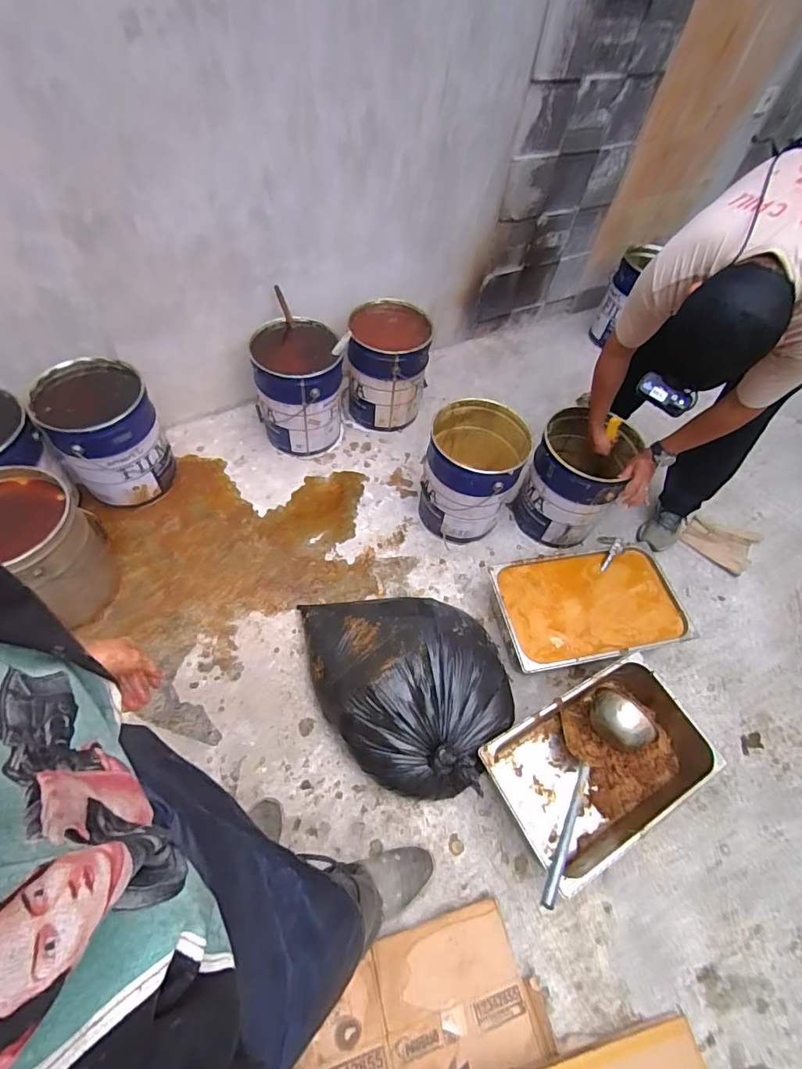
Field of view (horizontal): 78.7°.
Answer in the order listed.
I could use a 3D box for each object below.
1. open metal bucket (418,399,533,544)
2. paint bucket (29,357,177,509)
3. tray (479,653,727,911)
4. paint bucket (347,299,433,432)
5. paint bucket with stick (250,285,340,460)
[{"bbox_3d":[0.213,-0.182,1.487,0.271,0.336,0.285,2,57,-3],"label":"open metal bucket"},{"bbox_3d":[-0.839,-0.270,1.438,0.269,0.376,0.270,3,57,-5],"label":"paint bucket"},{"bbox_3d":[0.456,0.541,1.158,0.539,0.135,0.311,-24,62,-18],"label":"tray"},{"bbox_3d":[-0.047,-0.577,1.719,0.262,0.378,0.262,2,57,-3],"label":"paint bucket"},{"bbox_3d":[-0.338,-0.487,1.637,0.269,0.363,0.292,2,57,-3],"label":"paint bucket with stick"}]

